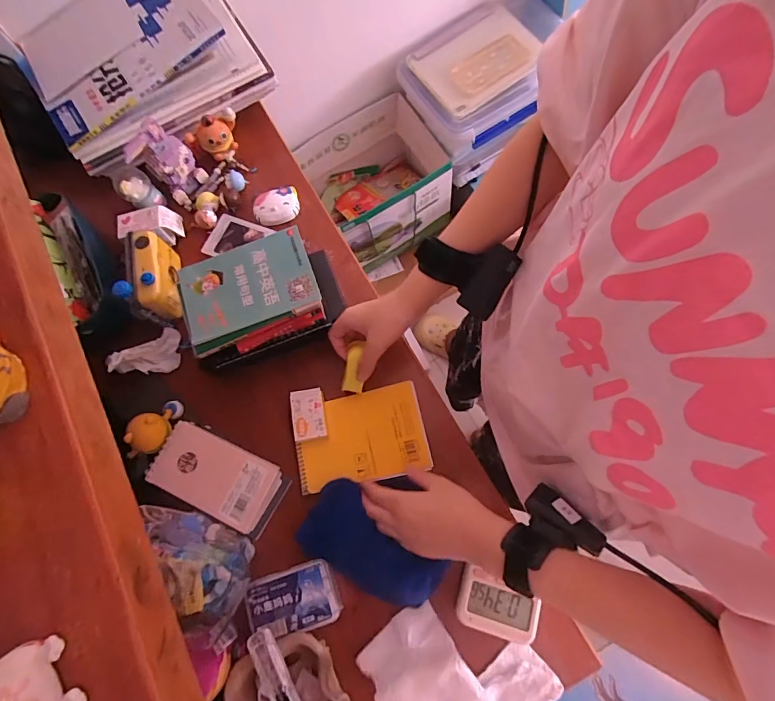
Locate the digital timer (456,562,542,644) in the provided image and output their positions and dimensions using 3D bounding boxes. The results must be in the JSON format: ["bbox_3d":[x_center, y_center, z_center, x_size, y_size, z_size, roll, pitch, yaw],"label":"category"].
[{"bbox_3d":[0.114,0.264,0.444,0.079,0.024,0.059,15,75,9],"label":"digital timer"}]

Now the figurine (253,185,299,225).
[{"bbox_3d":[-0.155,-0.202,0.591,0.063,0.016,0.051,-17,73,-1],"label":"figurine"}]

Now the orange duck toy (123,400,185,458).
[{"bbox_3d":[-0.269,0.088,0.501,0.043,0.046,0.075,21,40,7],"label":"orange duck toy"}]

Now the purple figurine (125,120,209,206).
[{"bbox_3d":[-0.297,-0.252,0.576,0.072,0.094,0.060,-40,75,-7],"label":"purple figurine"}]

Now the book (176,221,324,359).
[{"bbox_3d":[-0.155,-0.070,0.469,0.147,0.017,0.105,-21,73,-2],"label":"book"}]

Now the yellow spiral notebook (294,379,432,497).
[{"bbox_3d":[-0.032,0.101,0.502,0.151,0.013,0.102,-13,73,1],"label":"yellow spiral notebook"}]

